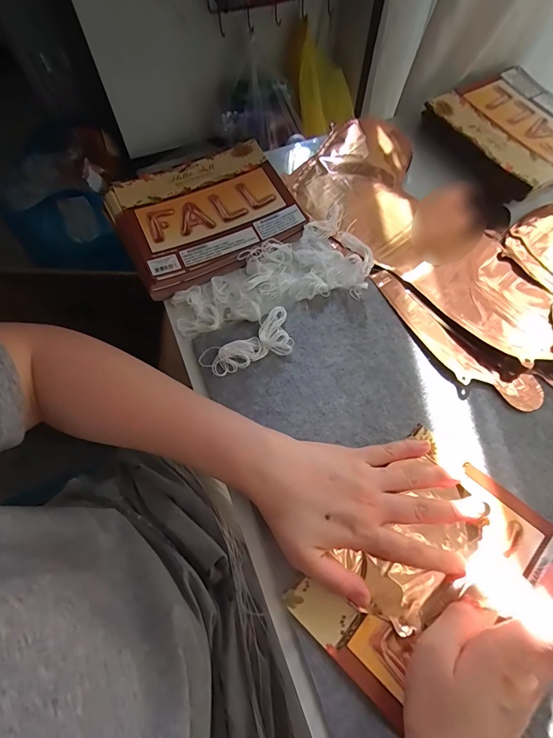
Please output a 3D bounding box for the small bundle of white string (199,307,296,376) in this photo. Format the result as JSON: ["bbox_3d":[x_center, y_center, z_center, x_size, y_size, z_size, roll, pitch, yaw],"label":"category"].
[{"bbox_3d":[-0.026,-0.027,0.372,0.093,0.017,0.044,-24,68,-10],"label":"small bundle of white string"}]

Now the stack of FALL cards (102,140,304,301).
[{"bbox_3d":[-0.087,-0.191,0.443,0.201,0.021,0.171,-27,68,-12],"label":"stack of FALL cards"}]

